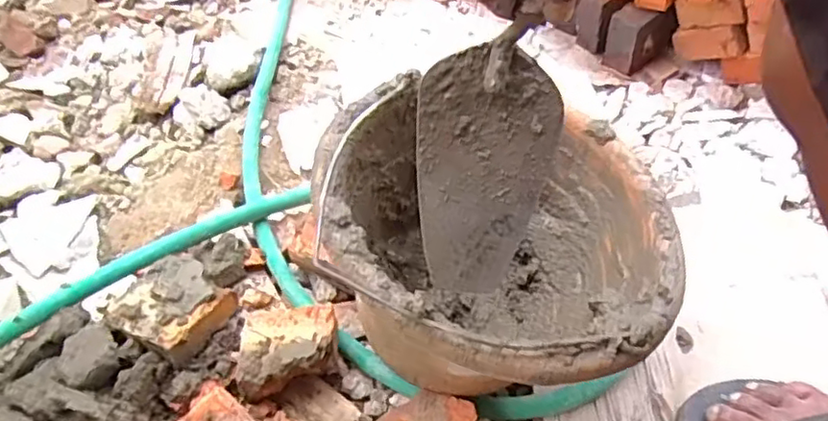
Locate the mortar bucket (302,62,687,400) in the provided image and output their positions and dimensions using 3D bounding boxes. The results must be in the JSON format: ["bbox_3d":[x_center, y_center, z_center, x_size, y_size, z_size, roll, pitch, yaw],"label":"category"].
[{"bbox_3d":[0.062,0.046,0.466,0.239,0.193,0.221,0,46,0],"label":"mortar bucket"}]

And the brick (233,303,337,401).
[{"bbox_3d":[-0.105,0.118,0.533,0.080,0.042,0.067,-3,46,-2],"label":"brick"}]

